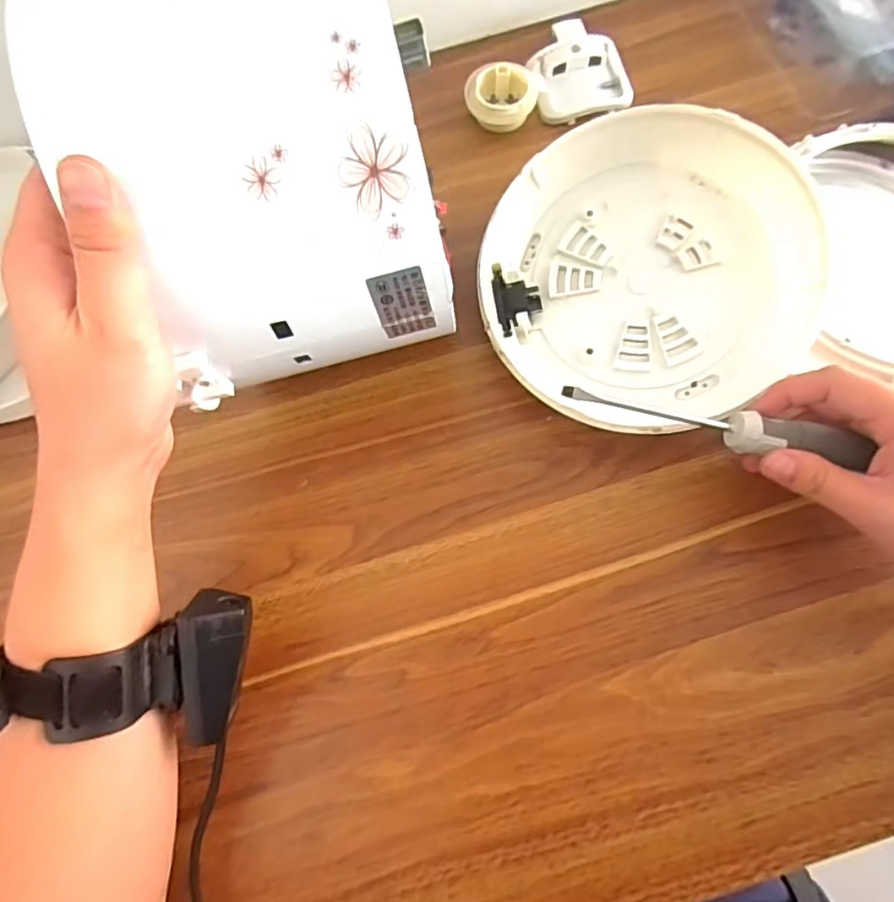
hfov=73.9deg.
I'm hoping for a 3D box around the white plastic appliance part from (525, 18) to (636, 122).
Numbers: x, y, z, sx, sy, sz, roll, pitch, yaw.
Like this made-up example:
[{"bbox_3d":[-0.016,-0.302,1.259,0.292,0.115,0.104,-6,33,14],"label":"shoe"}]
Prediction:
[{"bbox_3d":[0.102,-0.294,0.462,0.072,0.021,0.076,-15,74,-2],"label":"white plastic appliance part"}]

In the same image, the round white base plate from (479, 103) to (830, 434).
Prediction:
[{"bbox_3d":[0.131,-0.115,0.383,0.201,0.063,0.196,-1,74,2],"label":"round white base plate"}]

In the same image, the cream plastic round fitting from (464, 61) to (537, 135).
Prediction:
[{"bbox_3d":[0.042,-0.270,0.453,0.053,0.020,0.043,-9,74,-1],"label":"cream plastic round fitting"}]

